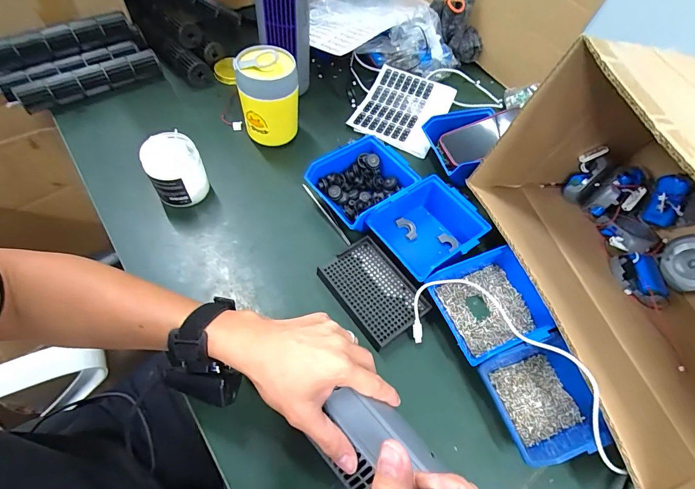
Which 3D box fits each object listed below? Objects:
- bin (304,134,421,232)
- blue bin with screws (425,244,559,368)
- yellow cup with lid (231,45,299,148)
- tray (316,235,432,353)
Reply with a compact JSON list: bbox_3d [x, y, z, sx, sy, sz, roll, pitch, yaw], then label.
[{"bbox_3d":[0.025,-0.090,0.547,0.141,0.065,0.120,-32,66,-22],"label":"bin"},{"bbox_3d":[0.181,0.077,0.456,0.133,0.054,0.117,-16,62,-15],"label":"blue bin with screws"},{"bbox_3d":[-0.126,-0.229,0.584,0.090,0.137,0.088,-11,60,-12],"label":"yellow cup with lid"},{"bbox_3d":[0.034,0.060,0.481,0.092,0.013,0.135,-31,67,-22],"label":"tray"}]

